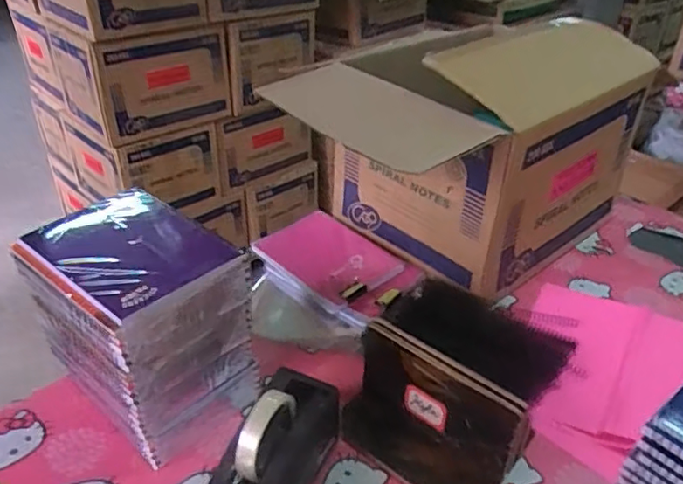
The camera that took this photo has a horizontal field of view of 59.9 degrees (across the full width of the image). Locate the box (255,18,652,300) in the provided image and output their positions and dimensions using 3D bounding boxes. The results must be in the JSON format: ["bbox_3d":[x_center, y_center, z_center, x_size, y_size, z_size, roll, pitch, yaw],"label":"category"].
[{"bbox_3d":[0.191,-0.150,0.980,0.387,0.333,0.523,27,42,33],"label":"box"}]

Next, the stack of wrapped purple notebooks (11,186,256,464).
[{"bbox_3d":[-0.225,0.103,0.683,0.213,0.245,0.172,25,40,32],"label":"stack of wrapped purple notebooks"}]

